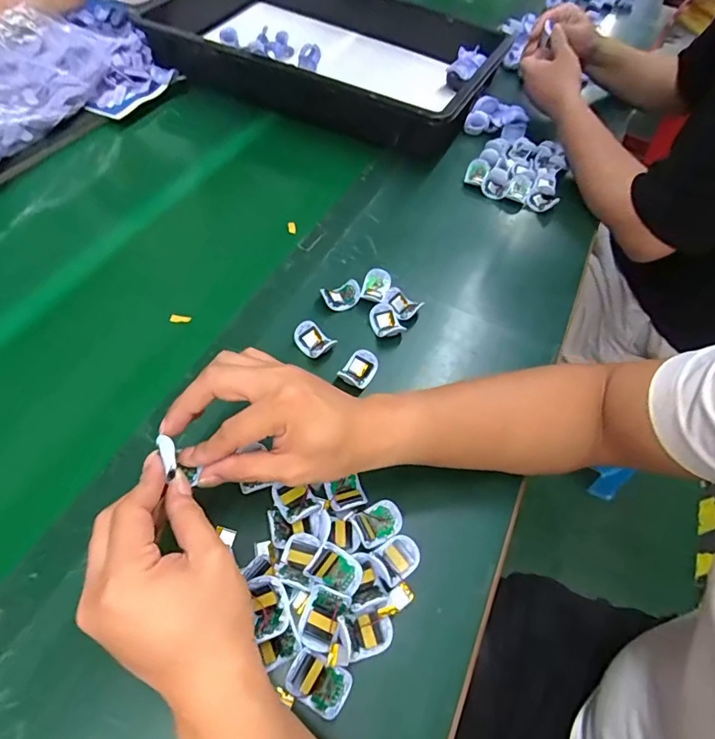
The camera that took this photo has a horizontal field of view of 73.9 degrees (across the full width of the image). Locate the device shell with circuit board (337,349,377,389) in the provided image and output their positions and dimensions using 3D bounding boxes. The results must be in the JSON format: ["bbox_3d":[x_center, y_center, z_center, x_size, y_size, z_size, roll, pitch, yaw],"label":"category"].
[{"bbox_3d":[0.001,0.000,0.484,0.032,0.016,0.041,23,55,10],"label":"device shell with circuit board"}]

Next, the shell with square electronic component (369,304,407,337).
[{"bbox_3d":[0.030,-0.052,0.522,0.030,0.011,0.040,-30,71,-9],"label":"shell with square electronic component"}]

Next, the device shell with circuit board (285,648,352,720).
[{"bbox_3d":[-0.027,0.215,0.326,0.042,0.006,0.030,24,56,11],"label":"device shell with circuit board"}]

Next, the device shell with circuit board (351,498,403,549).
[{"bbox_3d":[0.017,0.125,0.393,0.040,0.015,0.030,-24,60,-21],"label":"device shell with circuit board"}]

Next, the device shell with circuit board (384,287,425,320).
[{"bbox_3d":[0.049,-0.075,0.539,0.043,0.014,0.032,33,58,17],"label":"device shell with circuit board"}]

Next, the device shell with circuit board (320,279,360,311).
[{"bbox_3d":[-0.019,-0.085,0.540,0.044,0.019,0.026,-14,57,-15],"label":"device shell with circuit board"}]

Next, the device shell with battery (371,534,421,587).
[{"bbox_3d":[0.033,0.151,0.383,0.037,0.011,0.031,-27,61,-23],"label":"device shell with battery"}]

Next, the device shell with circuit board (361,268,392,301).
[{"bbox_3d":[0.022,-0.097,0.552,0.032,0.019,0.039,8,54,0],"label":"device shell with circuit board"}]

